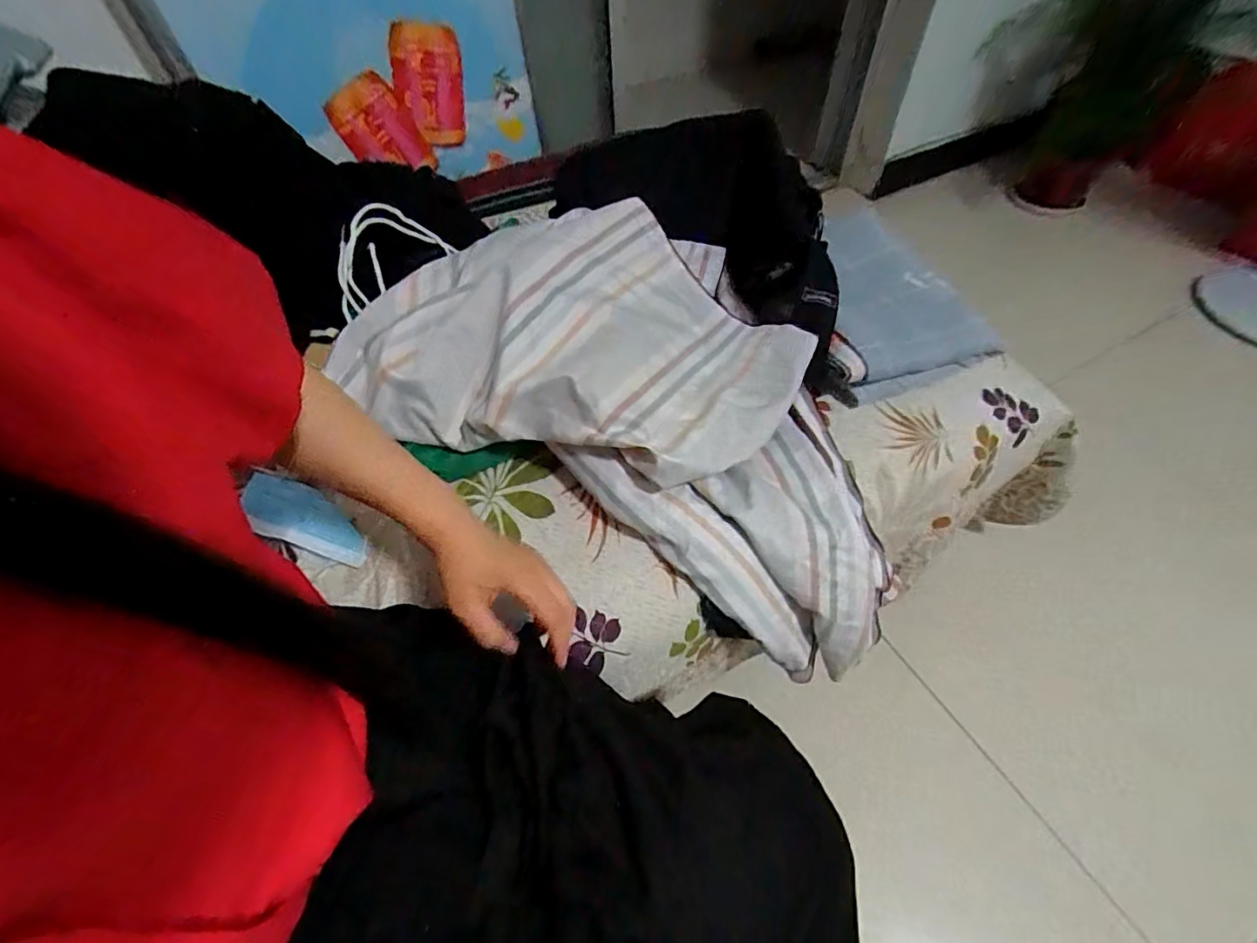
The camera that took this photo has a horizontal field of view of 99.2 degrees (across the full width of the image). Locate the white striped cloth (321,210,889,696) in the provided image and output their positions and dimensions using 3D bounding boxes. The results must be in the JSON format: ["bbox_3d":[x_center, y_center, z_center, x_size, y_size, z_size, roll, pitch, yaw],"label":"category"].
[{"bbox_3d":[0.026,-0.100,0.651,0.653,0.244,0.381,22,58,18],"label":"white striped cloth"}]

